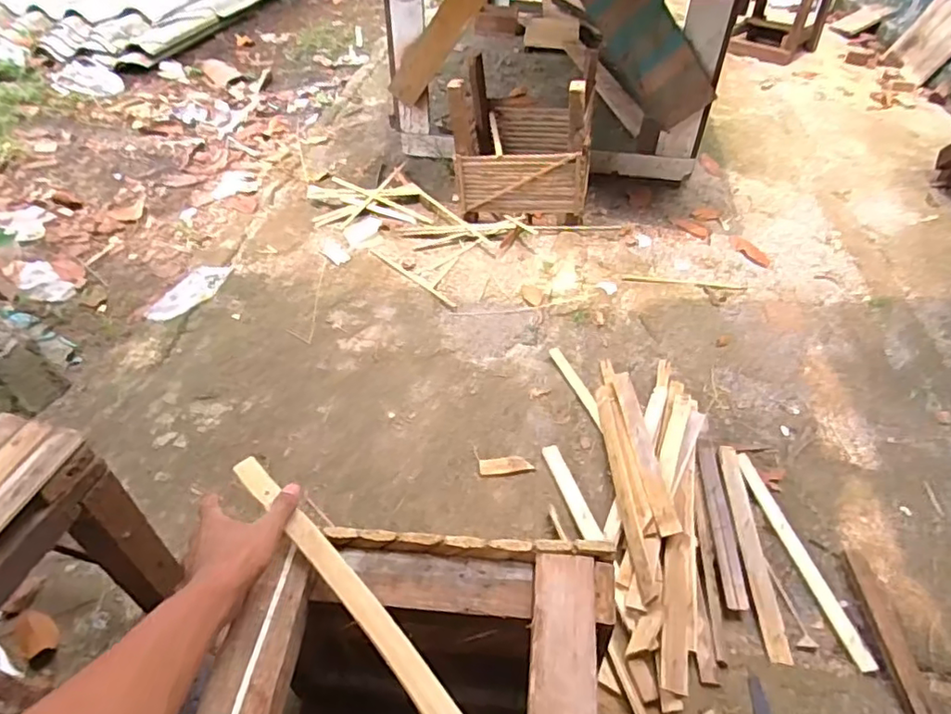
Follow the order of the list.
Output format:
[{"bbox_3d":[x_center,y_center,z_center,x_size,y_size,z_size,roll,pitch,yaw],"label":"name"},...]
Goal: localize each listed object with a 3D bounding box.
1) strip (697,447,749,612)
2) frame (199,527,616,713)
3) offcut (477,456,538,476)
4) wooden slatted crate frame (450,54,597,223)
[{"bbox_3d":[0.426,0.281,1.022,0.036,0.015,0.297,4,45,4],"label":"strip"},{"bbox_3d":[-0.061,0.401,0.615,0.359,0.346,0.296,4,44,4],"label":"frame"},{"bbox_3d":[0.058,0.201,1.095,0.099,0.007,0.035,-3,45,-3],"label":"offcut"},{"bbox_3d":[0.151,-0.656,1.756,0.380,0.361,0.394,8,45,8],"label":"wooden slatted crate frame"}]

